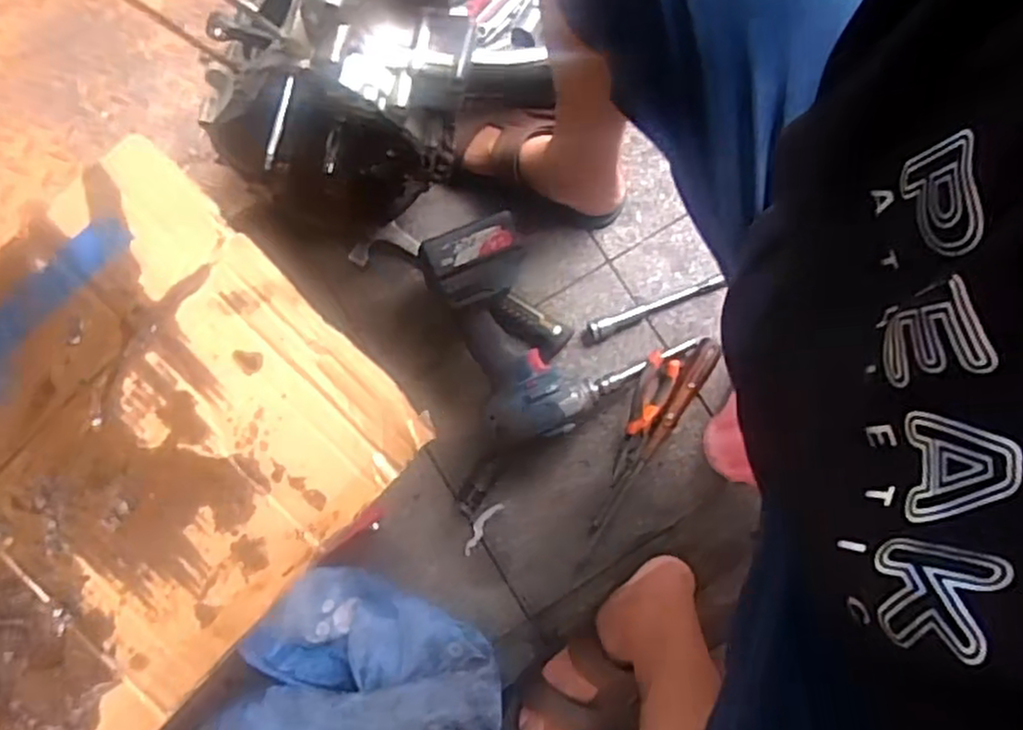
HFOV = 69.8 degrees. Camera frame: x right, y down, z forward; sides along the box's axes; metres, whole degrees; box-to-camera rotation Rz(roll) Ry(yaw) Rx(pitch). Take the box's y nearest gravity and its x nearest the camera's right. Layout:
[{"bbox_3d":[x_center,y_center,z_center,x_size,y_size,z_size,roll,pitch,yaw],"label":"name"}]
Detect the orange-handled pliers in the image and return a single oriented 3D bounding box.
[{"bbox_3d":[0.151,0.061,0.841,0.039,0.018,0.154,22,80,3],"label":"orange-handled pliers"}]

